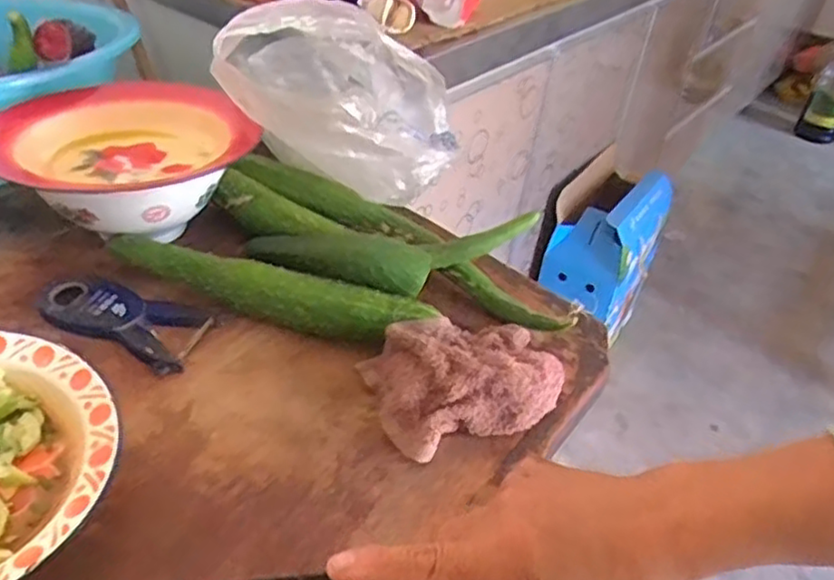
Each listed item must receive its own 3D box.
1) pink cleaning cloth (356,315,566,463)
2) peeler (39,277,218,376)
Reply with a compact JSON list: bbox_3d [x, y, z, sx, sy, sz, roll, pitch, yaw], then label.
[{"bbox_3d":[0.044,0.067,0.553,0.154,0.044,0.101,-10,42,-22],"label":"pink cleaning cloth"},{"bbox_3d":[-0.246,0.022,0.578,0.140,0.018,0.070,15,39,10],"label":"peeler"}]

